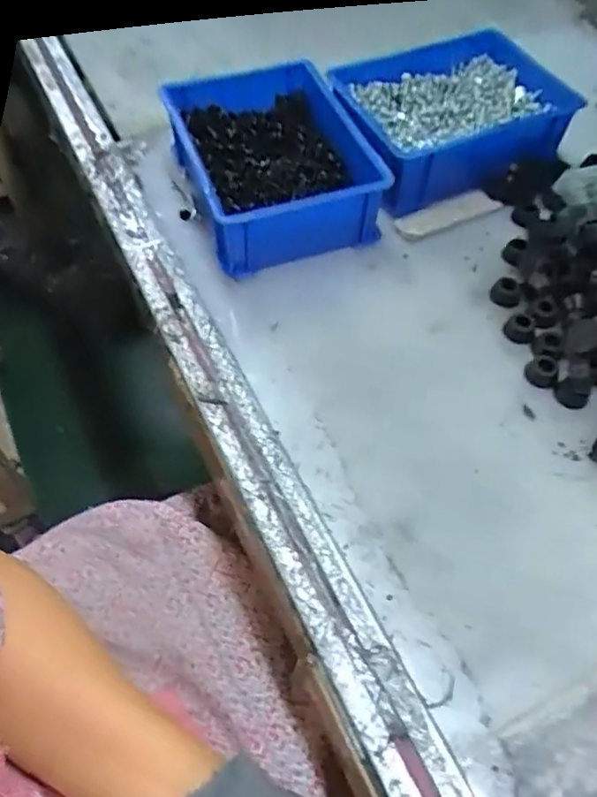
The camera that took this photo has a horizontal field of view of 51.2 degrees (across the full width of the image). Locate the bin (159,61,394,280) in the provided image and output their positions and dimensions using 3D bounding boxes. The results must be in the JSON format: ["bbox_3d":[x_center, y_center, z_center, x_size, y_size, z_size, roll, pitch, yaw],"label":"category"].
[{"bbox_3d":[-0.026,-0.201,0.551,0.140,0.084,0.201,-17,59,-12],"label":"bin"}]

